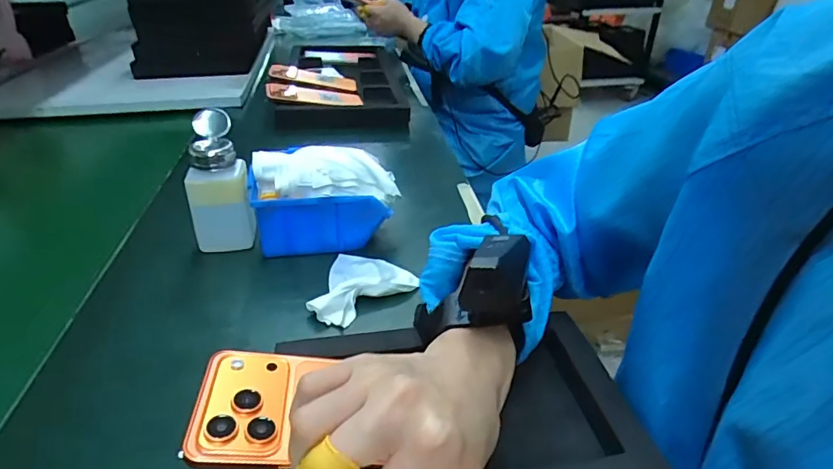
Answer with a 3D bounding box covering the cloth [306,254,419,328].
[{"bbox_3d":[-0.045,0.045,0.435,0.082,0.017,0.094,5,32,8],"label":"cloth"}]

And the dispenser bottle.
[{"bbox_3d":[-0.193,-0.049,0.471,0.055,0.125,0.058,-11,34,-17],"label":"dispenser bottle"}]

